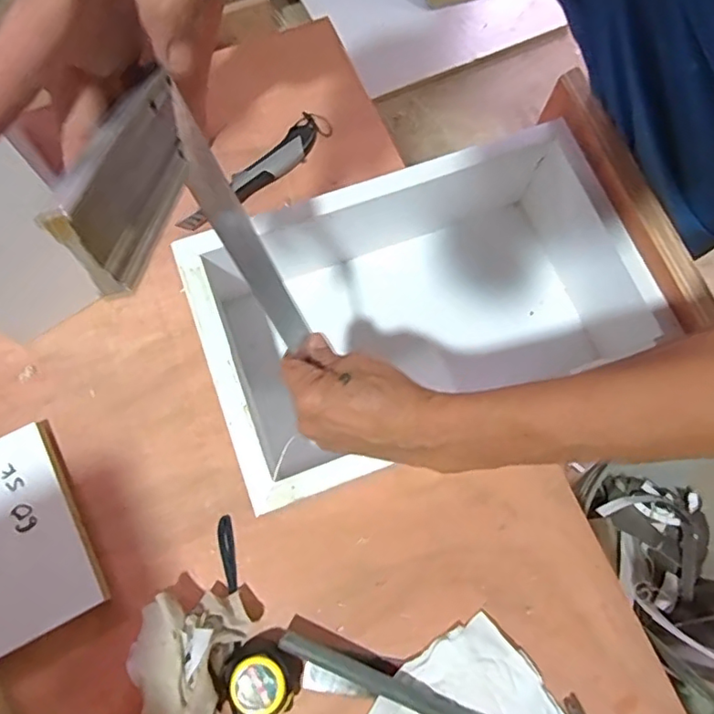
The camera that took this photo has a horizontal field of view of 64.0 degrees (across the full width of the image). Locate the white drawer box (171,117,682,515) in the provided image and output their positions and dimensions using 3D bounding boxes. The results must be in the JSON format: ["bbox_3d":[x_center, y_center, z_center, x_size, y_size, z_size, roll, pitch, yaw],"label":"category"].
[{"bbox_3d":[0.056,-0.050,0.594,0.413,0.134,0.266,-22,74,-8],"label":"white drawer box"}]

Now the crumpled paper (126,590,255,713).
[{"bbox_3d":[-0.161,0.273,0.525,0.100,0.054,0.117,20,74,5],"label":"crumpled paper"}]

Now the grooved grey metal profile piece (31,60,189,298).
[{"bbox_3d":[-0.101,-0.083,0.261,0.011,0.044,0.117,-7,47,16],"label":"grooved grey metal profile piece"}]

